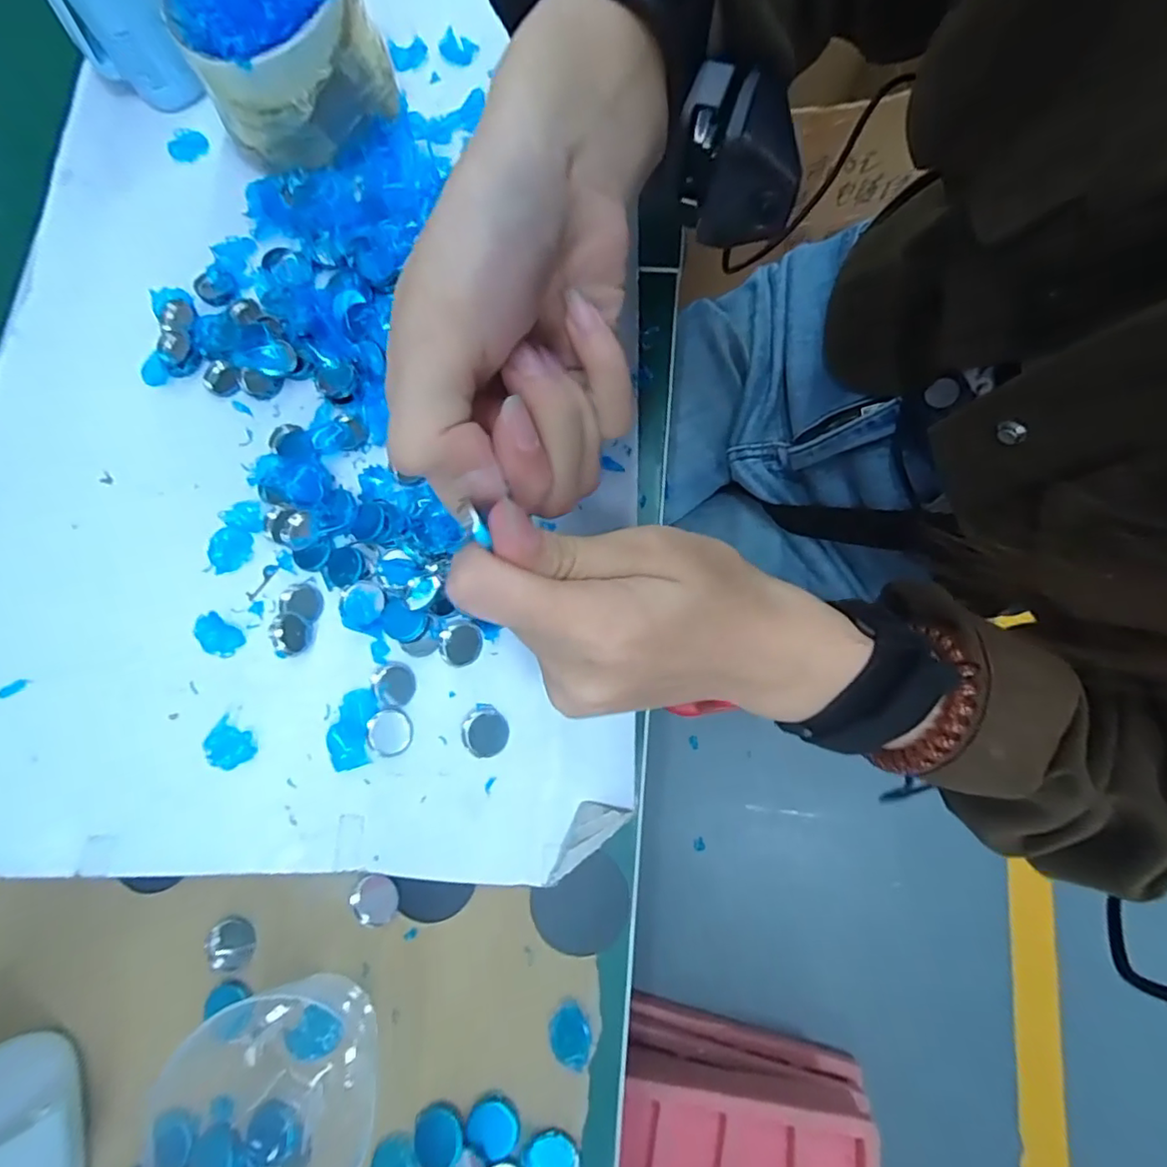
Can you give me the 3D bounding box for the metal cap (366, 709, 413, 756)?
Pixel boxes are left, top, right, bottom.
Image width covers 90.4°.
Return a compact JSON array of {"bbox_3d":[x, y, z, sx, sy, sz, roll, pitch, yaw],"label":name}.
[{"bbox_3d":[-0.080,0.061,0.239,0.019,0.004,0.018,0,78,1],"label":"metal cap"}]

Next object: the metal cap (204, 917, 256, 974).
[{"bbox_3d":[-0.139,0.141,0.226,0.017,0.006,0.018,0,78,1],"label":"metal cap"}]

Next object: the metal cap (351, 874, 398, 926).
[{"bbox_3d":[-0.082,0.124,0.226,0.017,0.007,0.017,0,78,1],"label":"metal cap"}]

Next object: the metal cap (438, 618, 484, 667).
[{"bbox_3d":[-0.052,0.025,0.245,0.017,0.005,0.019,-5,78,0],"label":"metal cap"}]

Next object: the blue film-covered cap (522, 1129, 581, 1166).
[{"bbox_3d":[-0.012,0.207,0.205,0.020,0.004,0.019,0,78,1],"label":"blue film-covered cap"}]

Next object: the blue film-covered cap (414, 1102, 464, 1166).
[{"bbox_3d":[-0.052,0.200,0.208,0.018,0.004,0.018,0,78,1],"label":"blue film-covered cap"}]

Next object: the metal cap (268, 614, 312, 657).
[{"bbox_3d":[-0.127,0.022,0.251,0.016,0.004,0.018,-19,79,-3],"label":"metal cap"}]

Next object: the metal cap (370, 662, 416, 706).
[{"bbox_3d":[-0.080,0.042,0.244,0.017,0.004,0.019,-40,80,-6],"label":"metal cap"}]

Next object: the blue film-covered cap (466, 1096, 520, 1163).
[{"bbox_3d":[-0.032,0.196,0.208,0.018,0.004,0.017,0,78,1],"label":"blue film-covered cap"}]

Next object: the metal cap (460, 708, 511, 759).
[{"bbox_3d":[-0.040,0.060,0.232,0.019,0.005,0.017,42,82,9],"label":"metal cap"}]

